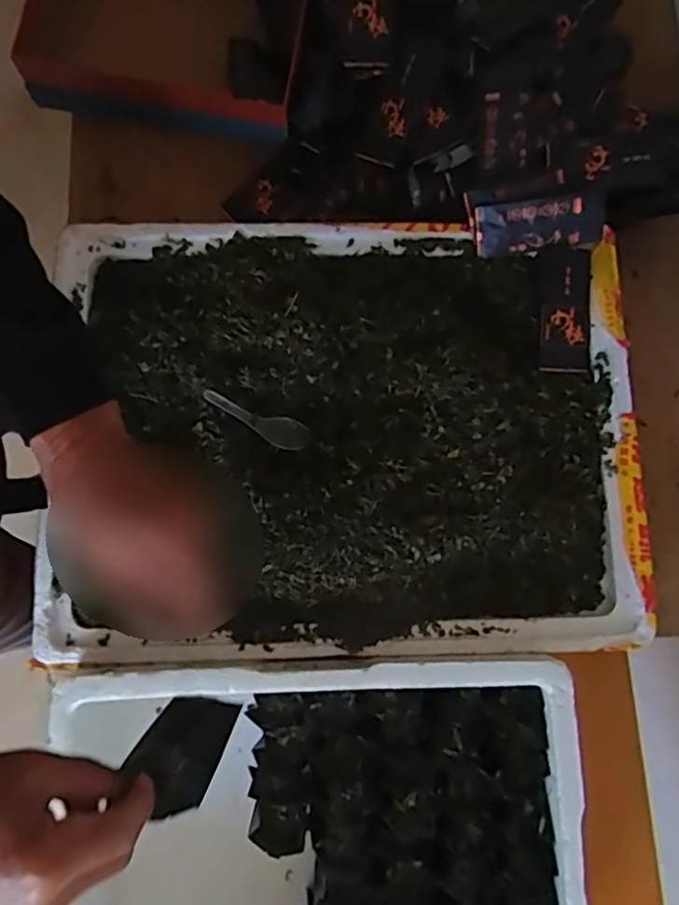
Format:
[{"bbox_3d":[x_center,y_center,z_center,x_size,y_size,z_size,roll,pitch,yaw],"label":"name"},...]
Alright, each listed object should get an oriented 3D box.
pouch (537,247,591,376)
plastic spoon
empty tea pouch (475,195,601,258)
[{"bbox_3d":[0.241,-0.152,0.675,0.050,0.014,0.131,2,80,0],"label":"pouch"},{"bbox_3d":[-0.083,-0.035,0.640,0.109,0.021,0.032,28,81,4],"label":"plastic spoon"},{"bbox_3d":[0.211,-0.238,0.671,0.126,0.015,0.058,-4,125,0],"label":"empty tea pouch"}]

